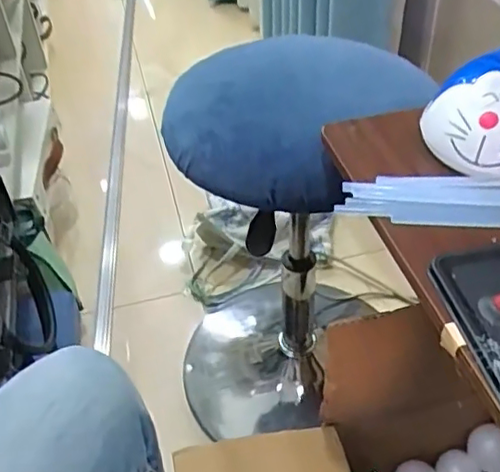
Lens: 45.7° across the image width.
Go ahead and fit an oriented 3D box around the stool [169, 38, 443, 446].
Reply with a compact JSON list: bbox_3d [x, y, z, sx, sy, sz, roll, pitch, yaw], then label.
[{"bbox_3d":[0.028,0.035,0.848,0.293,0.597,0.294,19,47,23],"label":"stool"}]

